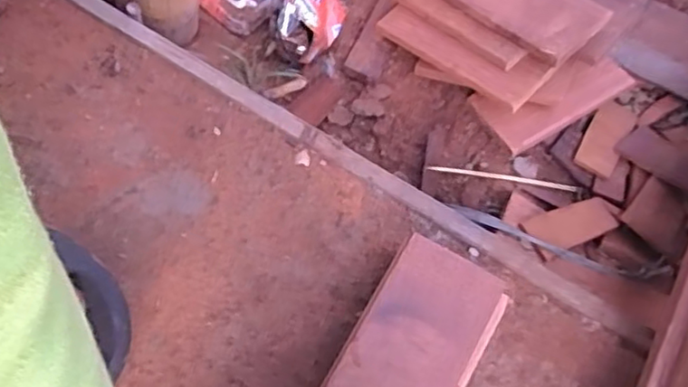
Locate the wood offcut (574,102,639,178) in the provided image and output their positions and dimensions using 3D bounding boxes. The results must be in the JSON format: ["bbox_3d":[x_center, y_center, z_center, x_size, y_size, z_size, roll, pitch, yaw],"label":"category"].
[{"bbox_3d":[0.225,-0.049,0.550,0.033,0.010,0.079,33,73,8],"label":"wood offcut"}]

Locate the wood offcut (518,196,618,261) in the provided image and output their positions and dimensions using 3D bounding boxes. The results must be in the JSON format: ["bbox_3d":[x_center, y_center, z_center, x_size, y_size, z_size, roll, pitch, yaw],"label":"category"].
[{"bbox_3d":[0.174,0.025,0.493,0.083,0.009,0.033,-17,68,-27],"label":"wood offcut"}]

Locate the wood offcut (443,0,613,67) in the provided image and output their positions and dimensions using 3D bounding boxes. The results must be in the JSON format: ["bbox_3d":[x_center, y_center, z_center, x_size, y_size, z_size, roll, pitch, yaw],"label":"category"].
[{"bbox_3d":[0.138,-0.160,0.526,0.067,0.016,0.142,-37,59,-17],"label":"wood offcut"}]

